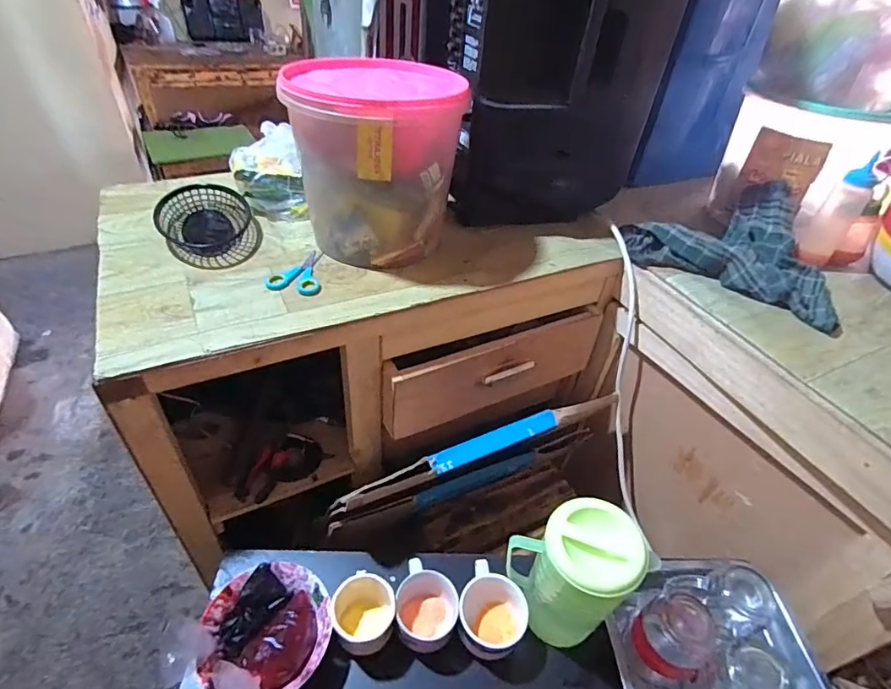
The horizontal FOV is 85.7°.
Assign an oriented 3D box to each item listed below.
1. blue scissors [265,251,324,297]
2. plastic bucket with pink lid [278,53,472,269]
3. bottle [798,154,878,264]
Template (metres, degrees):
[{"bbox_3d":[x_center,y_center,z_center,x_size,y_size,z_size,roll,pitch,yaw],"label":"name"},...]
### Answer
[{"bbox_3d":[-0.215,-0.112,0.722,0.078,0.009,0.114,8,43,4],"label":"blue scissors"},{"bbox_3d":[-0.092,-0.269,0.731,0.217,0.233,0.197,15,44,11],"label":"plastic bucket with pink lid"},{"bbox_3d":[0.676,-0.226,0.823,0.056,0.178,0.046,30,48,25],"label":"bottle"}]

